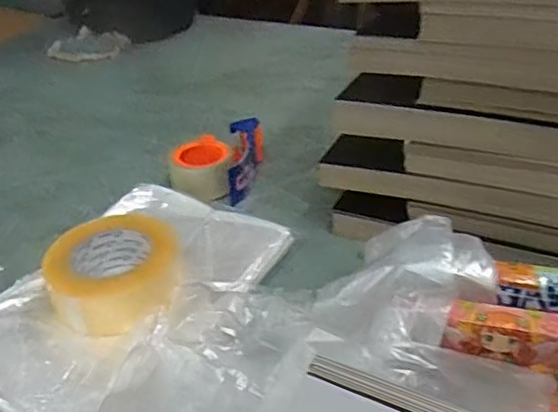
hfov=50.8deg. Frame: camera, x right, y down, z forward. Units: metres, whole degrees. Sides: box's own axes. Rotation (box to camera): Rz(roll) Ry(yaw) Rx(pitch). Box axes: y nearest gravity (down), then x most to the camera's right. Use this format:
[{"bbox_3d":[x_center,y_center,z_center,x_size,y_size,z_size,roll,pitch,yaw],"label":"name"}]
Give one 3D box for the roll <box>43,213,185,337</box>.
[{"bbox_3d":[-0.164,0.065,0.593,0.125,0.060,0.108,-21,39,-27],"label":"roll"}]

